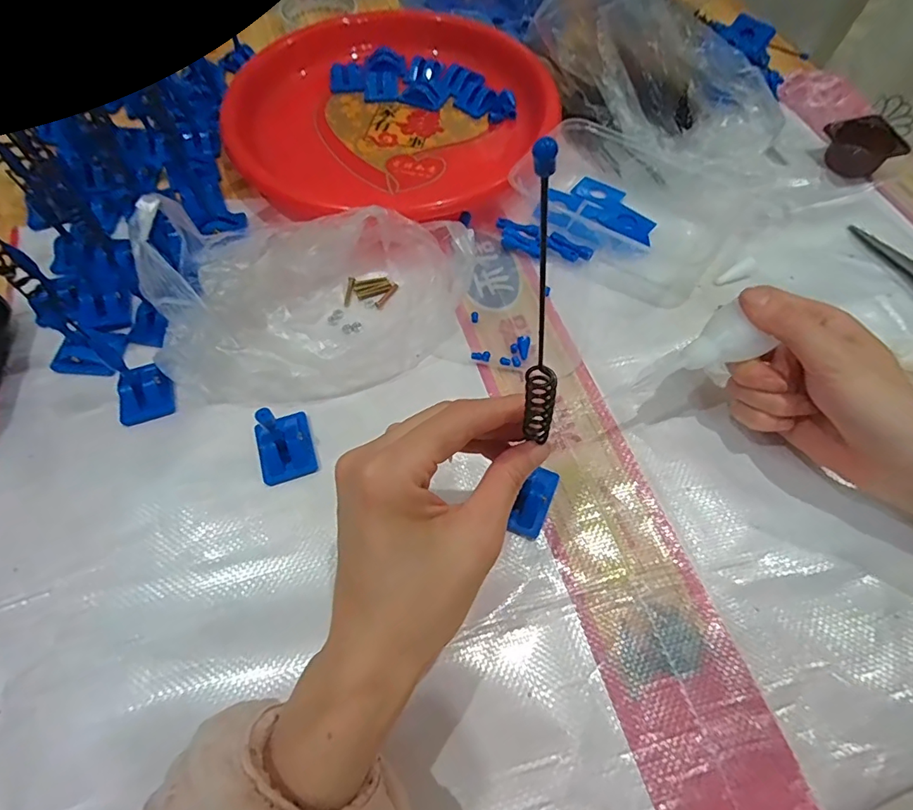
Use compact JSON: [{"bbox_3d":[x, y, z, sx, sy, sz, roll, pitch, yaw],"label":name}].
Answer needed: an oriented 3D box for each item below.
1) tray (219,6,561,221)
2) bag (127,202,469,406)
[{"bbox_3d":[-0.065,-0.291,0.470,0.286,0.031,0.275,-14,64,-8],"label":"tray"},{"bbox_3d":[-0.094,-0.086,0.338,0.206,0.084,0.137,-4,61,-2],"label":"bag"}]

